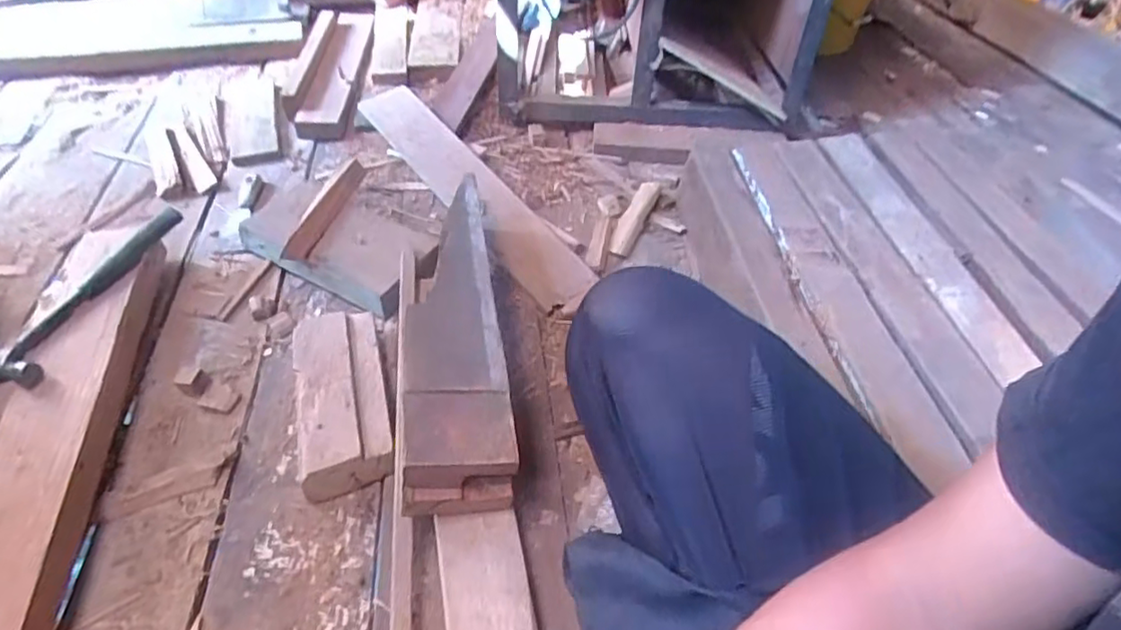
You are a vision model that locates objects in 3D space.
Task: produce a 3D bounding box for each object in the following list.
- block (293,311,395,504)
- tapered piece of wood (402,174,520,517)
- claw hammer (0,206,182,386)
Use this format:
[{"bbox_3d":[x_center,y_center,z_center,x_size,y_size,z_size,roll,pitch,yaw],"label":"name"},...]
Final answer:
[{"bbox_3d":[-0.275,0.097,0.794,0.101,0.071,0.251,-11,48,-15],"label":"block"},{"bbox_3d":[-0.126,0.006,0.791,0.116,0.093,0.477,-4,47,-5],"label":"tapered piece of wood"},{"bbox_3d":[-0.654,-0.045,0.845,0.114,0.034,0.318,7,47,6],"label":"claw hammer"}]

